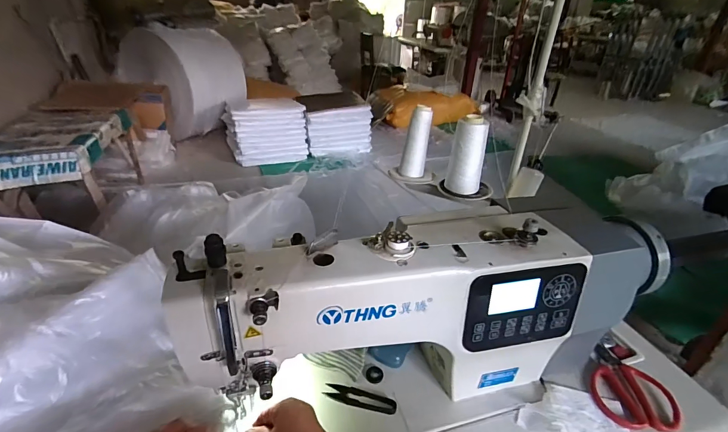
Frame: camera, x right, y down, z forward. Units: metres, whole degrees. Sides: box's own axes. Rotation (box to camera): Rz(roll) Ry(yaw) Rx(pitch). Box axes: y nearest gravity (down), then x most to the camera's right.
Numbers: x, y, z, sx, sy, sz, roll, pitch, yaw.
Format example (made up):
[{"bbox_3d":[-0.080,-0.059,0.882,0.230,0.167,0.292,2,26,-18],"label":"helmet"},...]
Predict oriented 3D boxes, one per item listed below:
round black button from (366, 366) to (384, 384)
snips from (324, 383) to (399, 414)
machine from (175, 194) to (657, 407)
[{"bbox_3d":[0.015,0.227,0.523,0.025,0.006,0.024,3,31,-2],"label":"round black button"},{"bbox_3d":[-0.005,0.245,0.491,0.096,0.007,0.025,9,31,10],"label":"snips"},{"bbox_3d":[0.080,0.114,0.465,0.554,0.227,0.141,-5,32,-15],"label":"machine"}]

